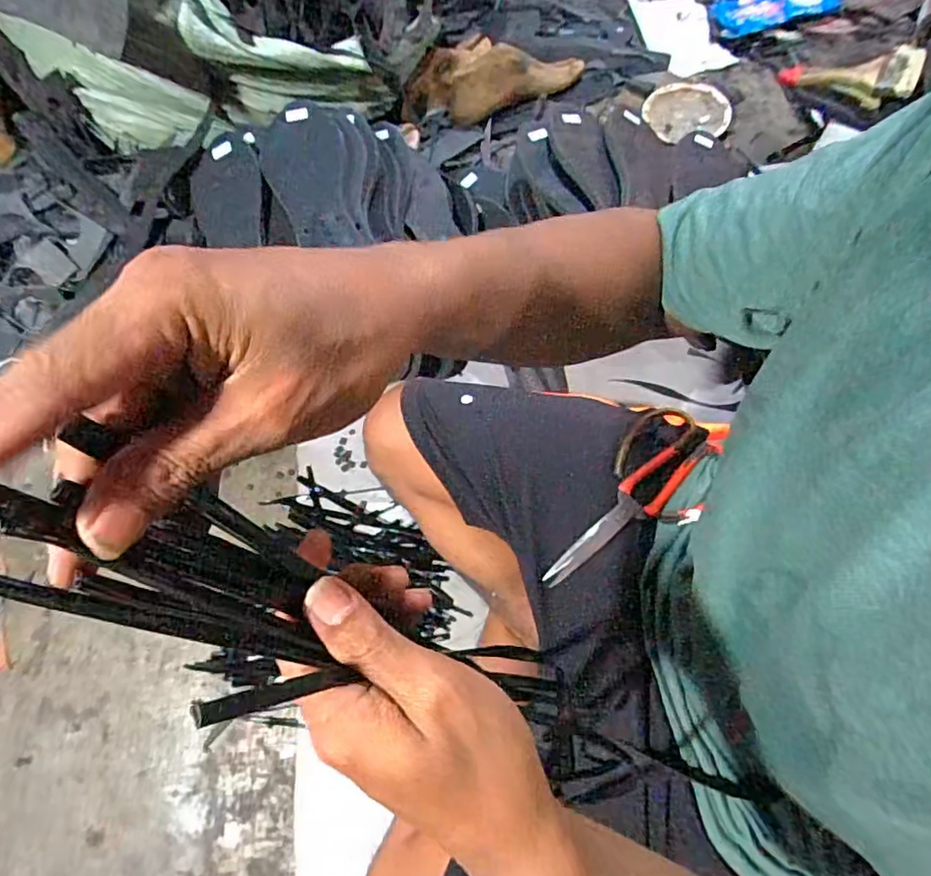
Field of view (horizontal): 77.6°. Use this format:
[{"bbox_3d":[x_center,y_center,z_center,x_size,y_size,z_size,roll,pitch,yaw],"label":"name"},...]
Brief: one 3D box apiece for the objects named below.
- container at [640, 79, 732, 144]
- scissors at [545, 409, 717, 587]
[{"bbox_3d":[0.369,-0.537,0.952,0.134,0.020,0.129,-2,70,6],"label":"container"},{"bbox_3d":[0.157,0.068,0.556,0.096,0.022,0.207,42,91,16],"label":"scissors"}]

